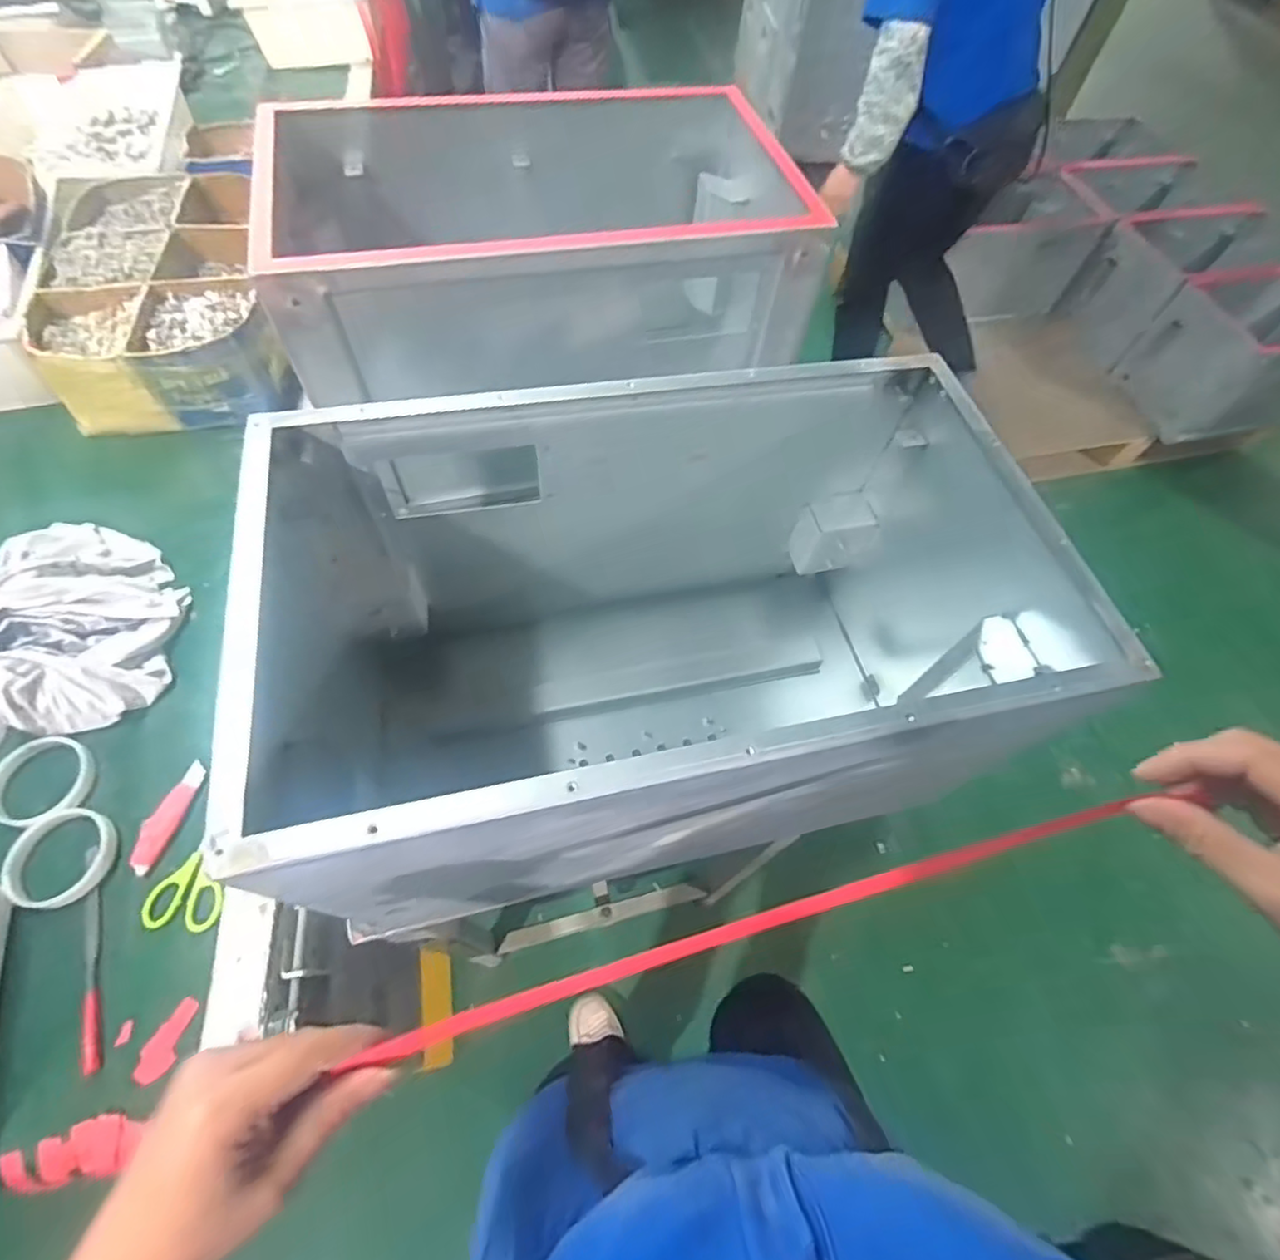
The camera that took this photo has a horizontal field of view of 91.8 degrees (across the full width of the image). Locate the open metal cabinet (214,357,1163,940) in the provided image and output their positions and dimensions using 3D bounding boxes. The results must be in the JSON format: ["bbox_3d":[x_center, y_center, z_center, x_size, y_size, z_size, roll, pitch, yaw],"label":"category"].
[{"bbox_3d":[0.024,0.007,0.542,0.562,0.323,0.331,-11,62,-10],"label":"open metal cabinet"}]

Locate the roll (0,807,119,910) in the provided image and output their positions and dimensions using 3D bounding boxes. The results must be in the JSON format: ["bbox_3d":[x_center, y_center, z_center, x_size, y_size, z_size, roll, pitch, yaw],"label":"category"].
[{"bbox_3d":[-0.515,0.201,0.551,0.085,0.015,0.084,6,61,0],"label":"roll"}]

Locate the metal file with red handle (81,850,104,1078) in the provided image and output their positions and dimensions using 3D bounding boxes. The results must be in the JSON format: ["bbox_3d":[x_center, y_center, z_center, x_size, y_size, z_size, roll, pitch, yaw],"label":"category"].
[{"bbox_3d":[-0.460,0.271,0.519,0.012,0.008,0.175,-18,64,-13],"label":"metal file with red handle"}]

